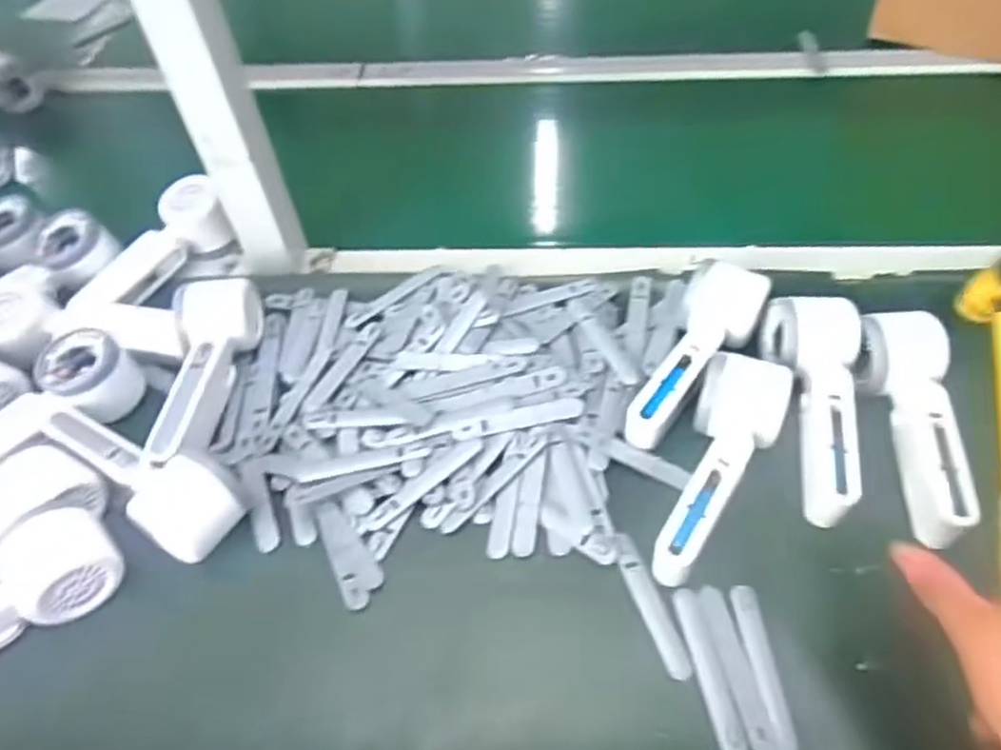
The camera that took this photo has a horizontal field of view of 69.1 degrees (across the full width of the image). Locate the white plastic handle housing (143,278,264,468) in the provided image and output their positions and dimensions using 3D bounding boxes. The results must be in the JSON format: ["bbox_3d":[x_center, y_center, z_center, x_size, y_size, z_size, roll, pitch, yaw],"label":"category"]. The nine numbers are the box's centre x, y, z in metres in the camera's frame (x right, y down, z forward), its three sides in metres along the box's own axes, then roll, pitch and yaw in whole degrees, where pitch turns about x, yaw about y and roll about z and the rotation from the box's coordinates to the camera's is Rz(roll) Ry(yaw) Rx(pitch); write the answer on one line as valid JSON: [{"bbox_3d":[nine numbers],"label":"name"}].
[{"bbox_3d":[-0.229,-0.005,0.550,0.056,0.049,0.173,0,50,4],"label":"white plastic handle housing"}]

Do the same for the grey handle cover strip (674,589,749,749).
[{"bbox_3d":[0.121,0.171,0.425,0.016,0.004,0.095,-8,50,-3],"label":"grey handle cover strip"}]

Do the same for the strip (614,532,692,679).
[{"bbox_3d":[0.093,0.141,0.450,0.015,0.006,0.091,-16,51,-10],"label":"strip"}]

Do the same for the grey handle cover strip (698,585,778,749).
[{"bbox_3d":[0.137,0.170,0.425,0.017,0.004,0.095,-9,51,-4],"label":"grey handle cover strip"}]

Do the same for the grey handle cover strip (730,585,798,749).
[{"bbox_3d":[0.154,0.169,0.424,0.016,0.004,0.096,-4,50,0],"label":"grey handle cover strip"}]

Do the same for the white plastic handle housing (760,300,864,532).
[{"bbox_3d":[0.219,0.021,0.499,0.058,0.043,0.168,3,63,2],"label":"white plastic handle housing"}]

